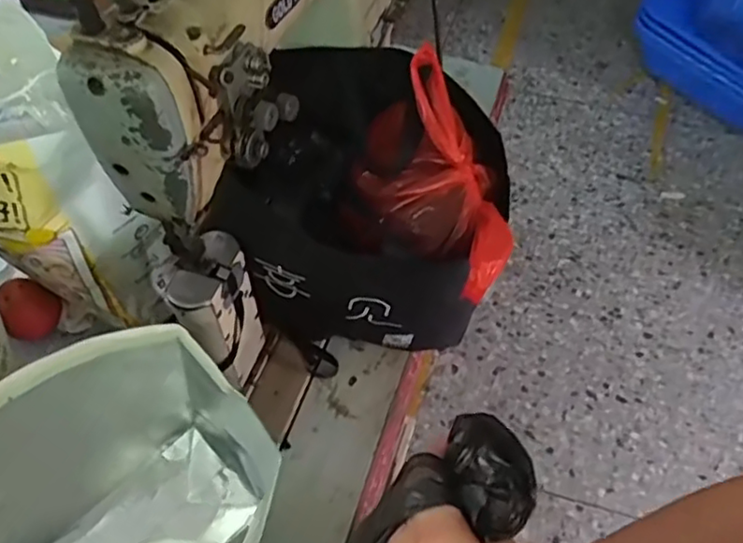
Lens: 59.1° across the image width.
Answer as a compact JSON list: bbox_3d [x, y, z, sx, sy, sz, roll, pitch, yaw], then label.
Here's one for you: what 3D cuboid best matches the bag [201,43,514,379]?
[{"bbox_3d":[-0.003,-0.057,0.695,0.232,0.237,0.247,17,55,10],"label":"bag"}]

